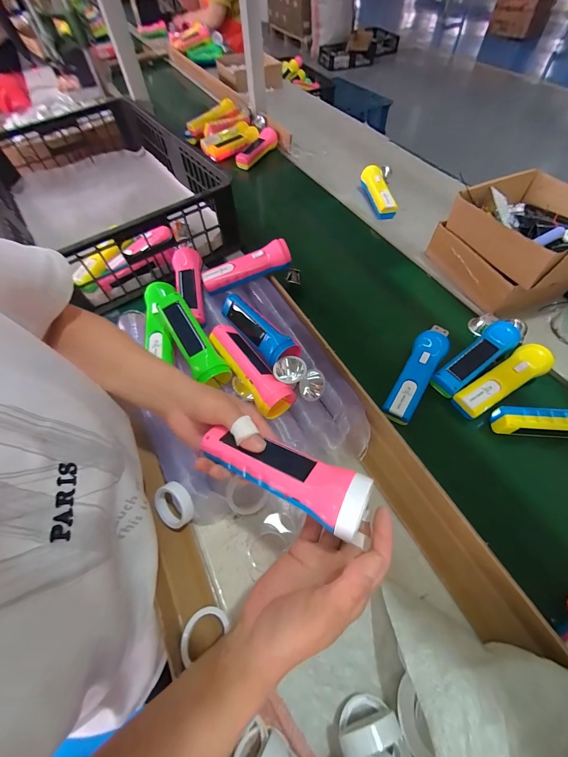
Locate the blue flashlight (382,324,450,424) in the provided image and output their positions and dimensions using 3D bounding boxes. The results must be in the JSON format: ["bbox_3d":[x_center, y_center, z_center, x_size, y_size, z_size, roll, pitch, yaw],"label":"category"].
[{"bbox_3d":[0.203,-0.008,0.456,0.047,0.037,0.171,31,66,19],"label":"blue flashlight"}]

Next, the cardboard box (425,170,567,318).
[{"bbox_3d":[0.433,-0.248,0.535,0.212,0.134,0.224,-16,60,-7],"label":"cardboard box"}]

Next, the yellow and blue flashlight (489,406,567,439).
[{"bbox_3d":[0.384,0.066,0.418,0.160,0.057,0.041,5,60,6],"label":"yellow and blue flashlight"}]

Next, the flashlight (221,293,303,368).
[{"bbox_3d":[-0.042,-0.074,0.457,0.044,0.046,0.161,-35,64,-16],"label":"flashlight"}]

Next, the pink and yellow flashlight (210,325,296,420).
[{"bbox_3d":[-0.047,-0.014,0.433,0.052,0.056,0.162,-31,63,-15],"label":"pink and yellow flashlight"}]

